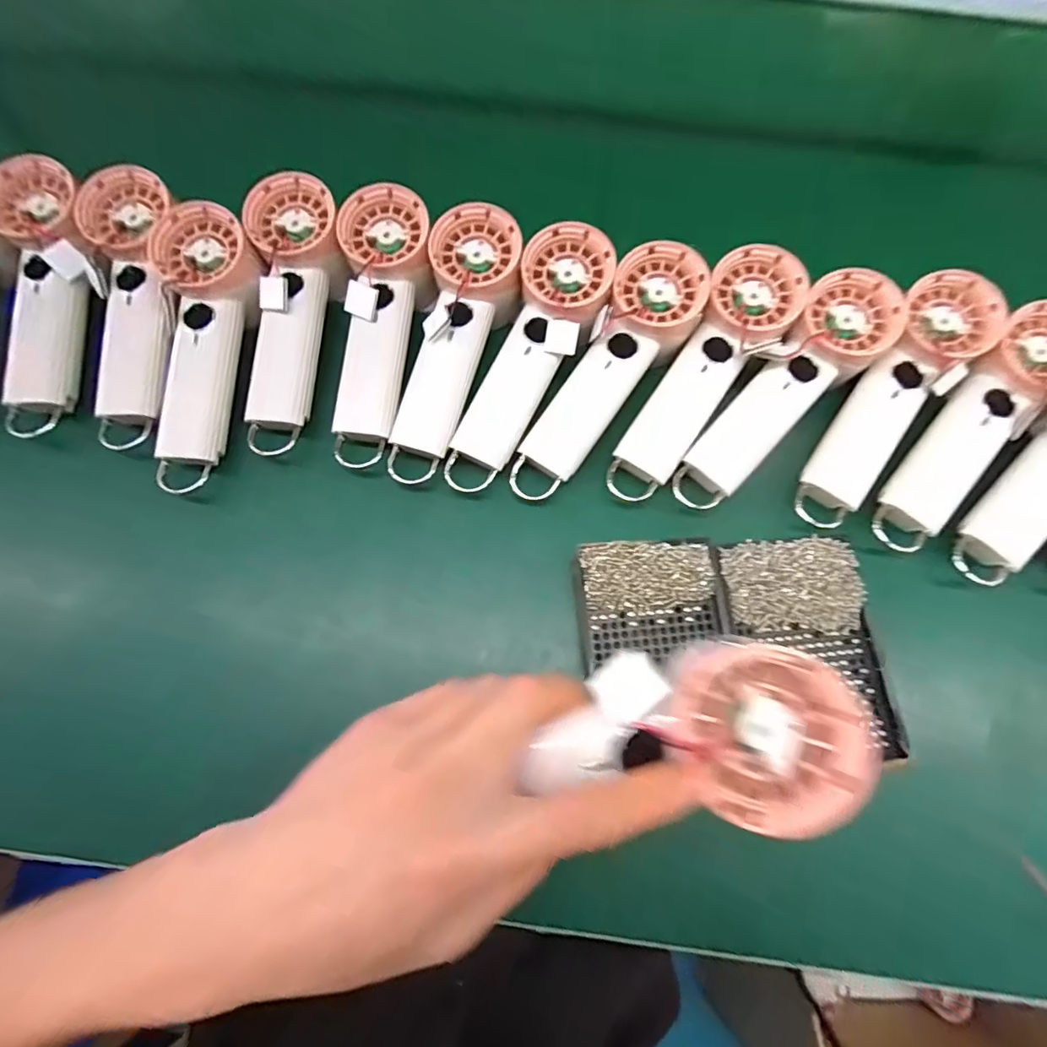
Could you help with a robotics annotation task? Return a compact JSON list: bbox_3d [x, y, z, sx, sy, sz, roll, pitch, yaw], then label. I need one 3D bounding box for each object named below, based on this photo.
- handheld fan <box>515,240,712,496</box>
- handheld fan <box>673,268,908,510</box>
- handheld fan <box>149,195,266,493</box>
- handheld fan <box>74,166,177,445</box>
[{"bbox_3d":[0.057,-0.101,0.363,0.057,0.029,0.193,34,90,9],"label":"handheld fan"},{"bbox_3d":[0.174,-0.088,0.349,0.060,0.029,0.195,43,91,11],"label":"handheld fan"},{"bbox_3d":[-0.222,-0.120,0.359,0.063,0.030,0.197,3,87,0],"label":"handheld fan"},{"bbox_3d":[-0.270,-0.149,0.360,0.052,0.031,0.195,-5,85,-3],"label":"handheld fan"}]

